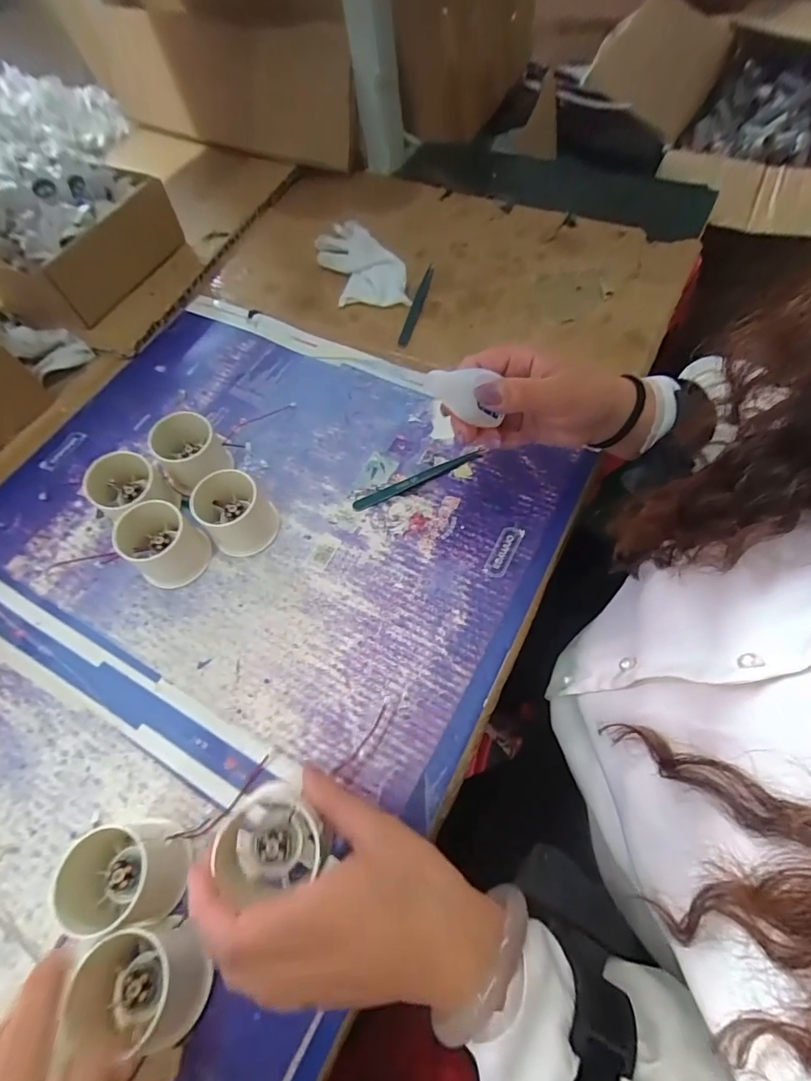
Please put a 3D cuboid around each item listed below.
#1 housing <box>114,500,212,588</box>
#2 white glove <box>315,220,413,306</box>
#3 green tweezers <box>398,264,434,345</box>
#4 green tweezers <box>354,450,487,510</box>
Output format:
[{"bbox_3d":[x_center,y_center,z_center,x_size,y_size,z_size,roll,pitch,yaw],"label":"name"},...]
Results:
[{"bbox_3d":[-0.195,0.001,0.379,0.060,0.047,0.056,41,72,21],"label":"housing"},{"bbox_3d":[-0.052,-0.311,0.534,0.074,0.028,0.143,-20,64,-7],"label":"white glove"},{"bbox_3d":[0.015,-0.261,0.516,0.014,0.013,0.132,12,65,10],"label":"green tweezers"},{"bbox_3d":[0.011,-0.054,0.415,0.121,0.006,0.011,-24,64,-8],"label":"green tweezers"}]

